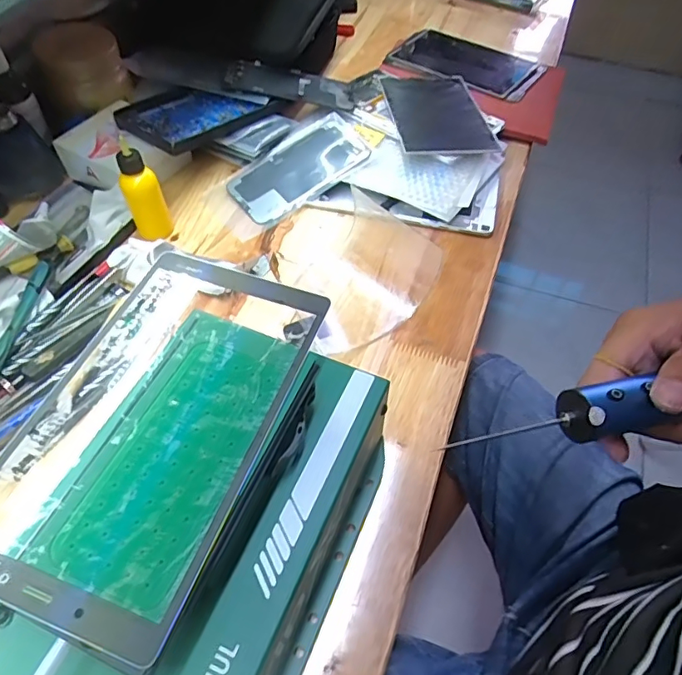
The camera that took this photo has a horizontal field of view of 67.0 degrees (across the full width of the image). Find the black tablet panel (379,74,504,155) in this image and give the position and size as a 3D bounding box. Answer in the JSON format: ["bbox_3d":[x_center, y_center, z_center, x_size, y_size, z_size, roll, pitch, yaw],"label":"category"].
[{"bbox_3d":[0.122,-0.292,0.661,0.122,0.012,0.201,-7,55,-6],"label":"black tablet panel"}]

